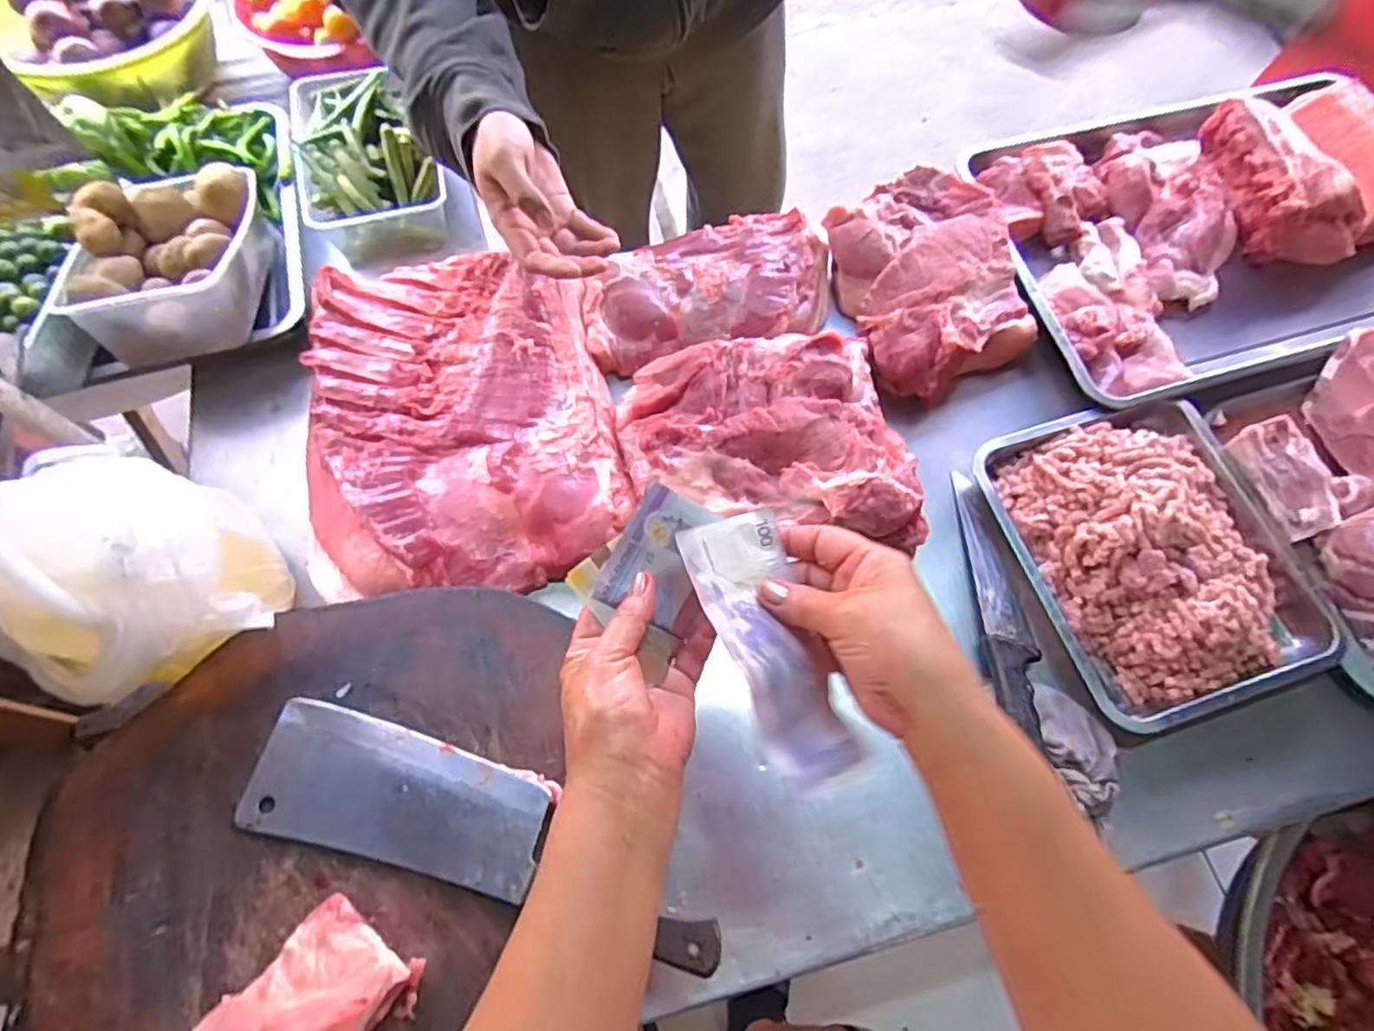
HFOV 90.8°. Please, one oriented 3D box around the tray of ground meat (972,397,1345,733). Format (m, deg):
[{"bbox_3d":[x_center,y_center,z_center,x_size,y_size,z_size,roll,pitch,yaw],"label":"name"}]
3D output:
[{"bbox_3d":[0.459,0.026,0.659,0.254,0.065,0.303,-16,70,-8],"label":"tray of ground meat"}]

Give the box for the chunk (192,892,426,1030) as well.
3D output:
[{"bbox_3d":[-0.249,0.323,0.423,0.141,0.066,0.090,-41,76,-16],"label":"chunk"}]

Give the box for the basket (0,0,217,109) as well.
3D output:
[{"bbox_3d":[-0.733,-0.624,0.867,0.252,0.097,0.280,-39,75,-16],"label":"basket"}]

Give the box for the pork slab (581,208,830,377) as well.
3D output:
[{"bbox_3d":[0.022,-0.262,0.774,0.285,0.038,0.157,-15,70,-8],"label":"pork slab"}]

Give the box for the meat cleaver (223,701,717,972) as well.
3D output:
[{"bbox_3d":[-0.147,0.224,0.491,0.355,0.027,0.091,15,69,3],"label":"meat cleaver"}]

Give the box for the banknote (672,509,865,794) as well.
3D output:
[{"bbox_3d":[0.048,0.071,0.374,0.061,0.012,0.148,-13,74,-34],"label":"banknote"}]

